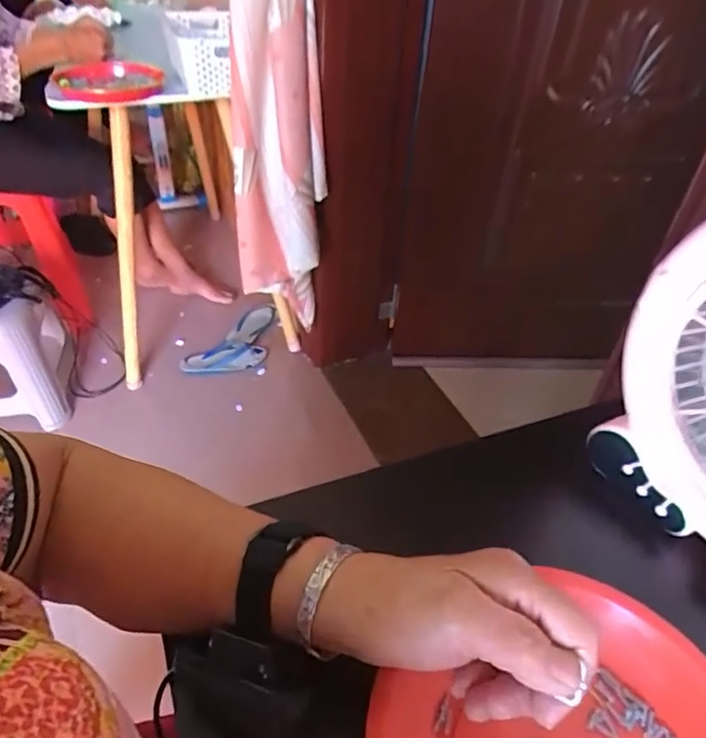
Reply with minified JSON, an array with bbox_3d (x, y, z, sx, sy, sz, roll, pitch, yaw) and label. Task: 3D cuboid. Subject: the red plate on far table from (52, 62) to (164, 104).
[{"bbox_3d":[-0.497,-0.597,1.169,0.203,0.035,0.181,-4,44,-9],"label":"red plate on far table"}]

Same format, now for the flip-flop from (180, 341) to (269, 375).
[{"bbox_3d":[-0.379,-0.037,1.672,0.246,0.039,0.097,-5,44,-10],"label":"flip-flop"}]

